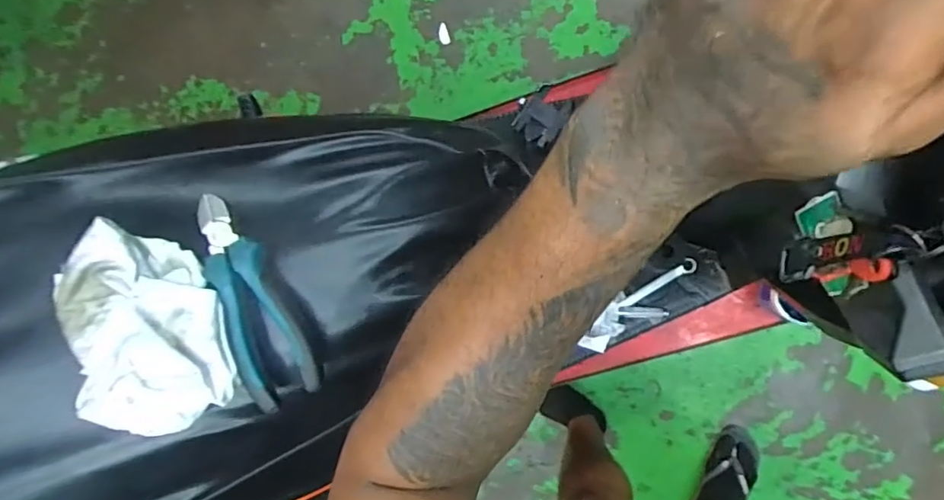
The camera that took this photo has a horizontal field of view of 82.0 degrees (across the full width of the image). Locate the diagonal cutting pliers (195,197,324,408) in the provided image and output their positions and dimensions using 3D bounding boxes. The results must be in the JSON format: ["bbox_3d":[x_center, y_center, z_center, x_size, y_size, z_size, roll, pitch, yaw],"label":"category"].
[{"bbox_3d":[-0.154,0.034,0.374,0.046,0.020,0.149,-26,85,7],"label":"diagonal cutting pliers"}]

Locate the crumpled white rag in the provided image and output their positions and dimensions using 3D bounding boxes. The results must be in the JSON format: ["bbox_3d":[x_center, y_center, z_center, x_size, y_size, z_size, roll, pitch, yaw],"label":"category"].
[{"bbox_3d":[-0.229,0.054,0.370,0.119,0.033,0.148,-16,86,8],"label":"crumpled white rag"}]

